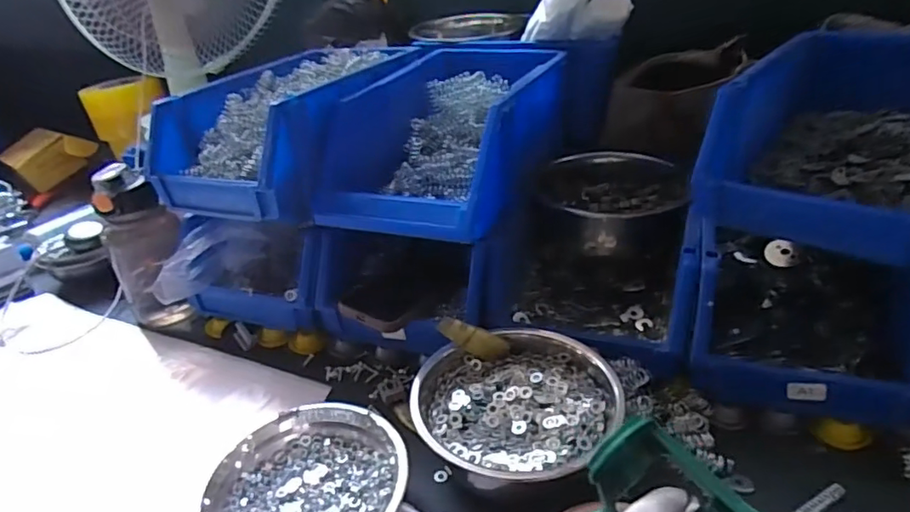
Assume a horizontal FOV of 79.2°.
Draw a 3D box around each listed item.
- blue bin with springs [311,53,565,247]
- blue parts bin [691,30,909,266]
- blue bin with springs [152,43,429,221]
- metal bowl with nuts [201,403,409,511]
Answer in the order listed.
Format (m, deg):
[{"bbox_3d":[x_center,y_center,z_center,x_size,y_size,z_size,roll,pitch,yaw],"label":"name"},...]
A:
[{"bbox_3d":[-0.007,-0.155,0.682,0.216,0.132,0.334,9,32,21],"label":"blue bin with springs"},{"bbox_3d":[0.395,-0.119,0.550,0.194,0.122,0.290,22,39,38],"label":"blue parts bin"},{"bbox_3d":[-0.210,-0.175,0.720,0.206,0.129,0.318,11,33,25],"label":"blue bin with springs"},{"bbox_3d":[-0.123,0.202,0.468,0.162,0.057,0.151,-3,30,2],"label":"metal bowl with nuts"}]

